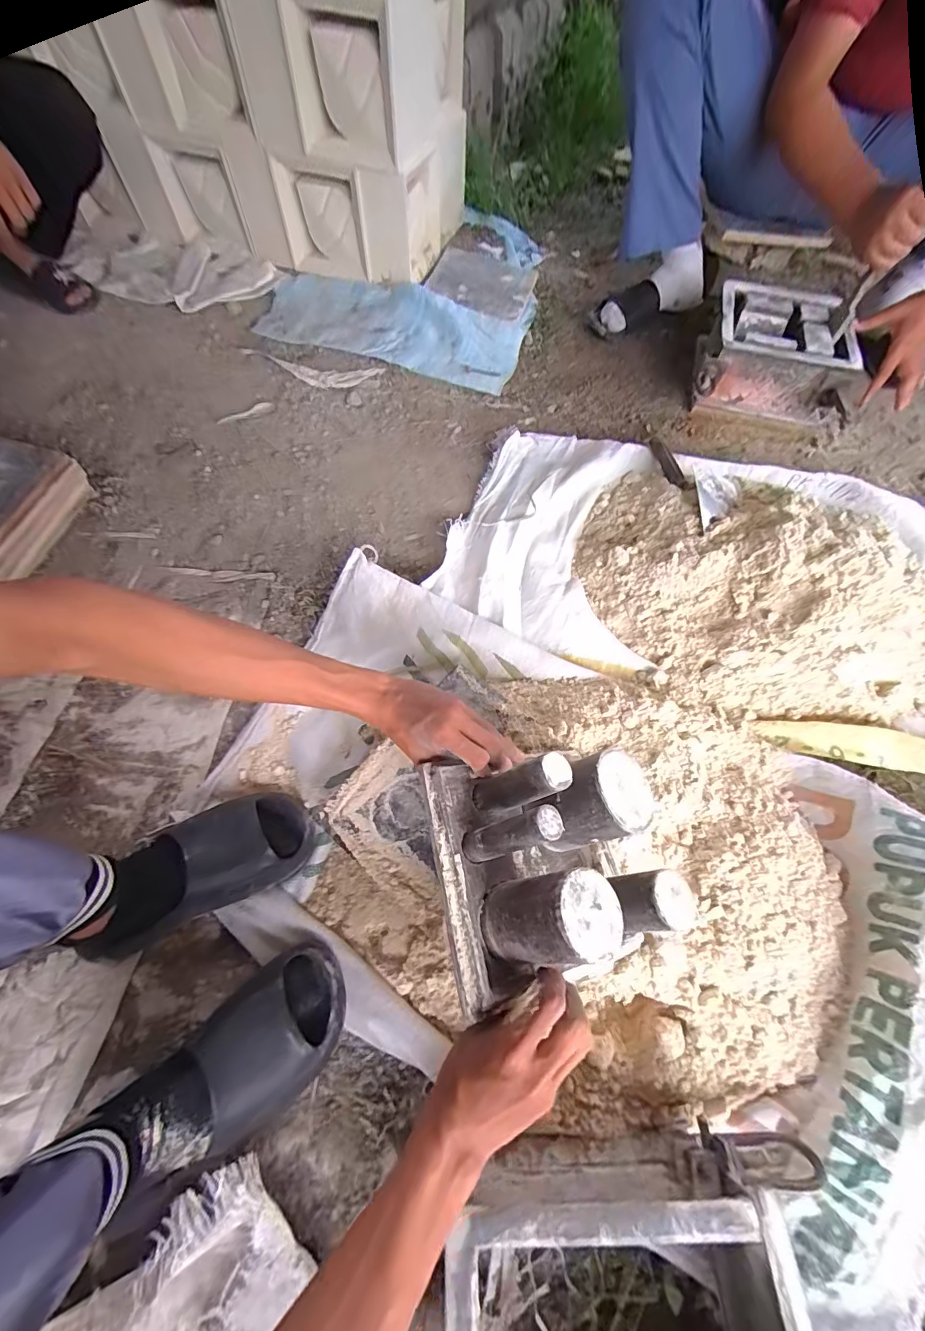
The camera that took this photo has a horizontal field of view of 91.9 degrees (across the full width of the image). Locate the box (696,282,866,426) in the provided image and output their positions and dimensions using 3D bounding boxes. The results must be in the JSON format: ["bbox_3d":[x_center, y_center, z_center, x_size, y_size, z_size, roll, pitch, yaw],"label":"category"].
[{"bbox_3d":[0.612,-0.614,0.894,0.275,0.129,0.280,15,63,8],"label":"box"}]

